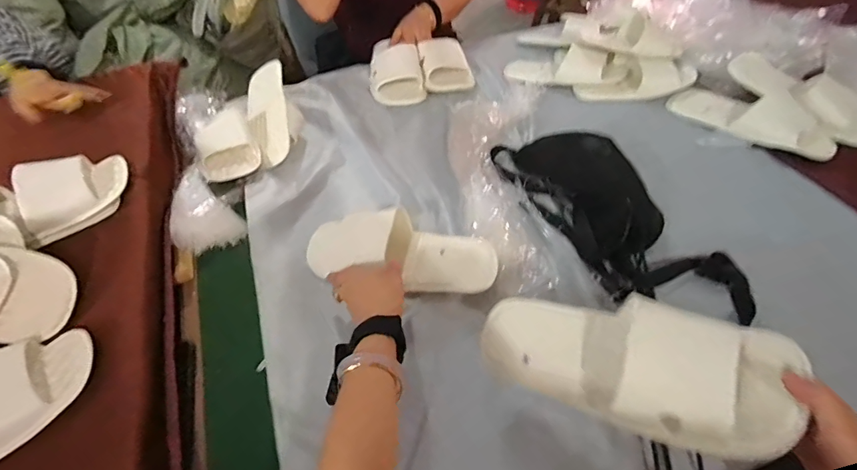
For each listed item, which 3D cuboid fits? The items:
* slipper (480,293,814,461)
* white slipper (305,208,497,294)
[{"bbox_3d":[0.176,0.106,0.421,0.262,0.071,0.106,6,47,37],"label":"slipper"},{"bbox_3d":[-0.036,0.018,0.629,0.258,0.063,0.098,10,50,0],"label":"white slipper"}]

